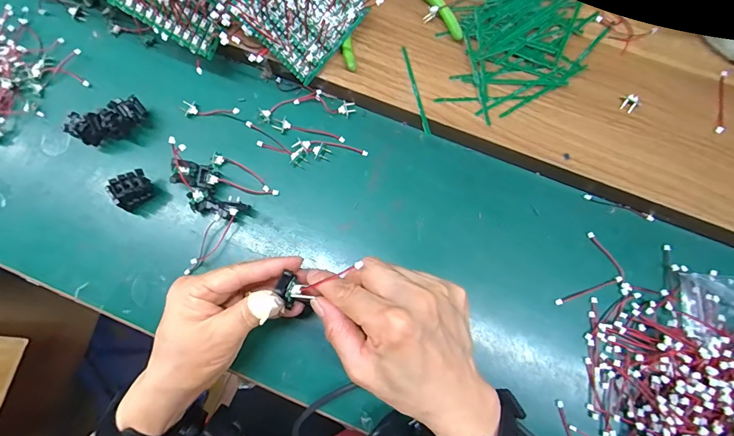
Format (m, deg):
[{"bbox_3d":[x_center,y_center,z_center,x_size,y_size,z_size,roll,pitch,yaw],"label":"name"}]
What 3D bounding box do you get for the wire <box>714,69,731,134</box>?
[{"bbox_3d":[0.295,-0.098,0.316,0.010,0.004,0.062,17,78,3],"label":"wire"}]

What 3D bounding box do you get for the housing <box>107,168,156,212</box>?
[{"bbox_3d":[-0.205,-0.025,0.336,0.032,0.029,0.021,-39,78,-7],"label":"housing"}]

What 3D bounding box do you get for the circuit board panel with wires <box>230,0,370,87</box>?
[{"bbox_3d":[-0.049,-0.167,0.308,0.084,0.010,0.081,-51,127,2],"label":"circuit board panel with wires"}]

